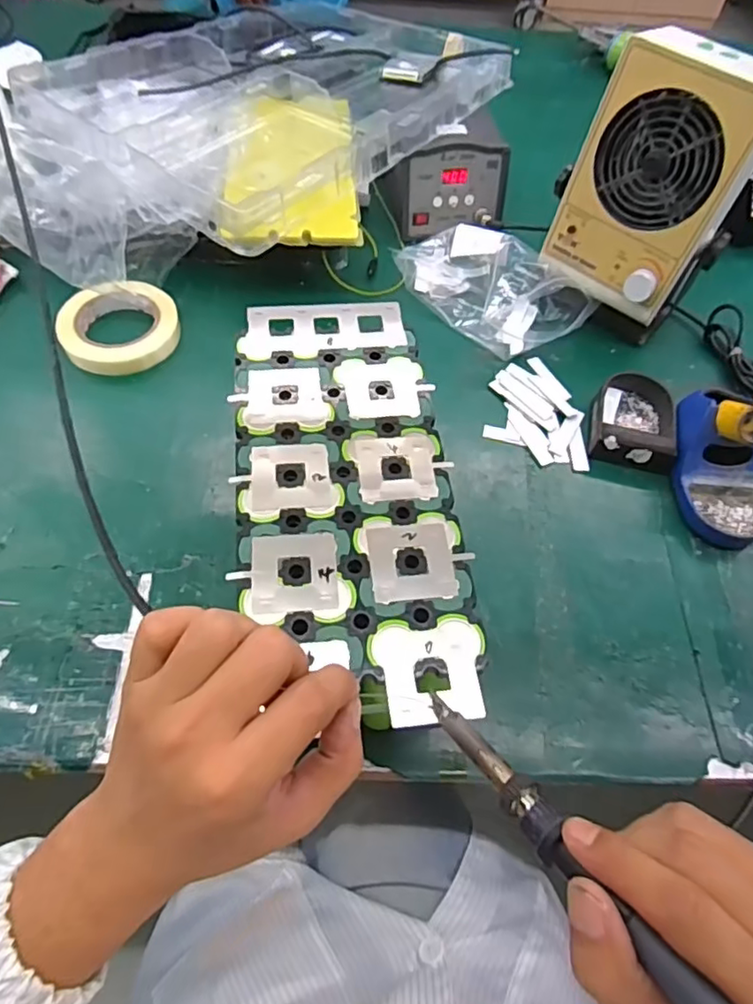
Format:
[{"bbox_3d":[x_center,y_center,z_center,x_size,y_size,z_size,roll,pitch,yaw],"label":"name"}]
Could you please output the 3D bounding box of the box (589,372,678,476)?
[{"bbox_3d":[0.258,-0.084,0.601,0.079,0.035,0.099,15,60,5],"label":"box"}]

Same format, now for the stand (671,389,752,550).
[{"bbox_3d":[0.326,-0.043,0.551,0.082,0.083,0.148,5,58,-1],"label":"stand"}]

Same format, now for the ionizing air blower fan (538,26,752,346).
[{"bbox_3d":[0.266,-0.292,0.605,0.157,0.251,0.109,33,63,15],"label":"ionizing air blower fan"}]

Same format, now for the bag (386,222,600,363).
[{"bbox_3d":[0.132,-0.251,0.678,0.131,0.063,0.207,-35,67,-22],"label":"bag"}]

